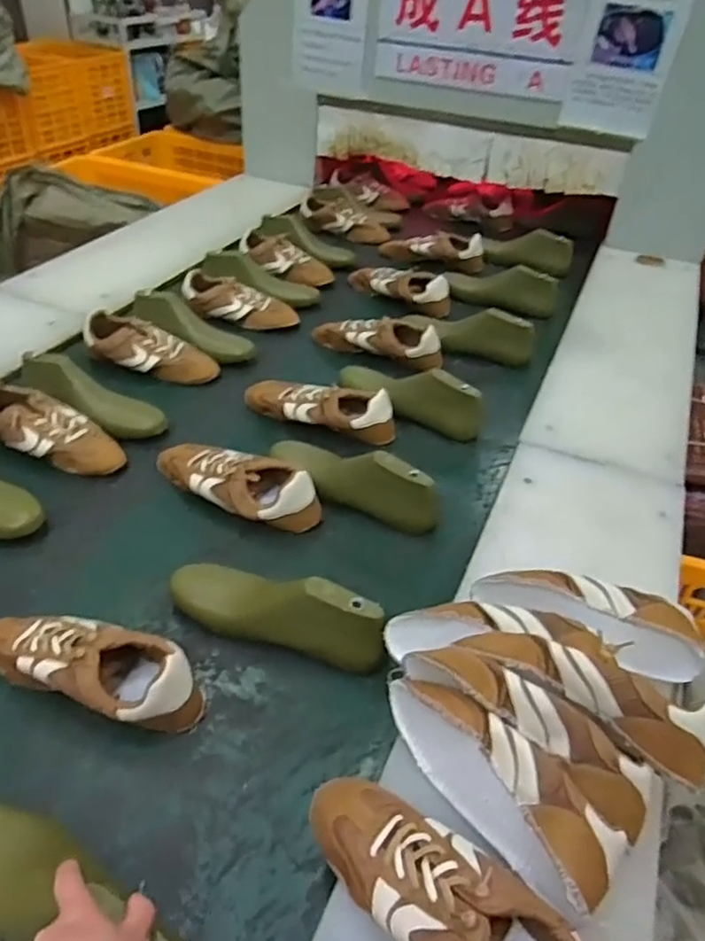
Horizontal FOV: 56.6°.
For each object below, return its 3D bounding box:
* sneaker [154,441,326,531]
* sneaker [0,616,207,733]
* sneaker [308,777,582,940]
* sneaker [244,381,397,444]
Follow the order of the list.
[{"bbox_3d":[-0.169,0.013,0.936,0.264,0.082,0.093,26,44,20],"label":"sneaker"},{"bbox_3d":[-0.282,0.205,0.697,0.260,0.085,0.091,18,42,13],"label":"sneaker"},{"bbox_3d":[0.072,0.322,0.491,0.247,0.070,0.096,31,46,31],"label":"sneaker"},{"bbox_3d":[-0.057,-0.108,1.077,0.255,0.082,0.080,17,42,11],"label":"sneaker"}]

